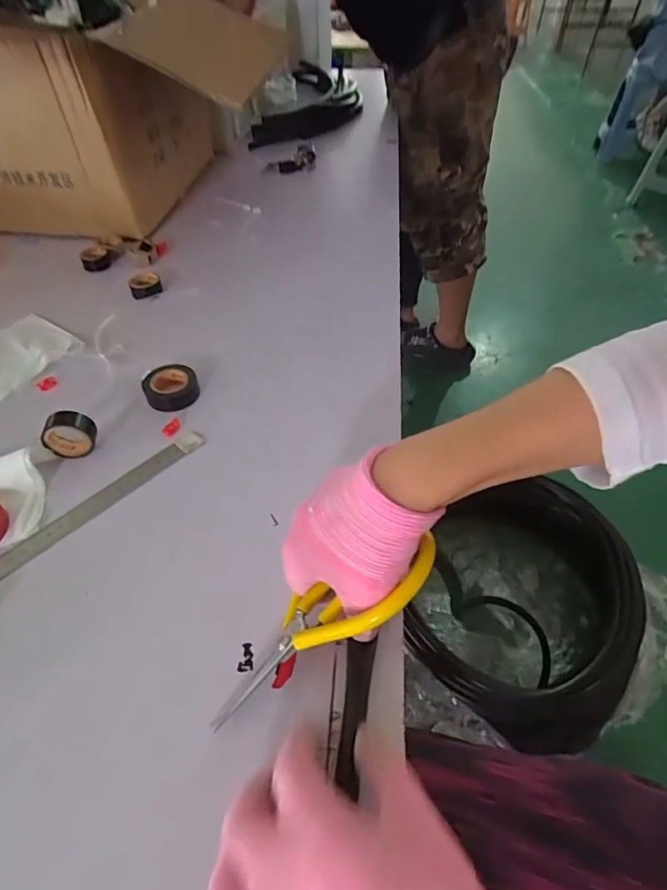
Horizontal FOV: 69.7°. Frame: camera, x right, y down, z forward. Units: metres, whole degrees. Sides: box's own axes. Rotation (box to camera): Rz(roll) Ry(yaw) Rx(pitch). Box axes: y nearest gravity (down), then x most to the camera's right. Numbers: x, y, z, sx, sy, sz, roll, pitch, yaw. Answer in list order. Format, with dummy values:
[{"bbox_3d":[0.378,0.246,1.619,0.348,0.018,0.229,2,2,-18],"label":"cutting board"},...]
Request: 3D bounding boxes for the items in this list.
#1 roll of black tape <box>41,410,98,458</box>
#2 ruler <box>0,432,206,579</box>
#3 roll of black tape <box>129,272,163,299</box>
[{"bbox_3d":[-0.230,-0.008,0.419,0.041,0.037,0.021,-1,48,0],"label":"roll of black tape"},{"bbox_3d":[-0.201,0.053,0.391,0.021,0.009,0.218,34,57,28],"label":"ruler"},{"bbox_3d":[-0.242,-0.206,0.615,0.038,0.021,0.039,-20,51,-16],"label":"roll of black tape"}]

